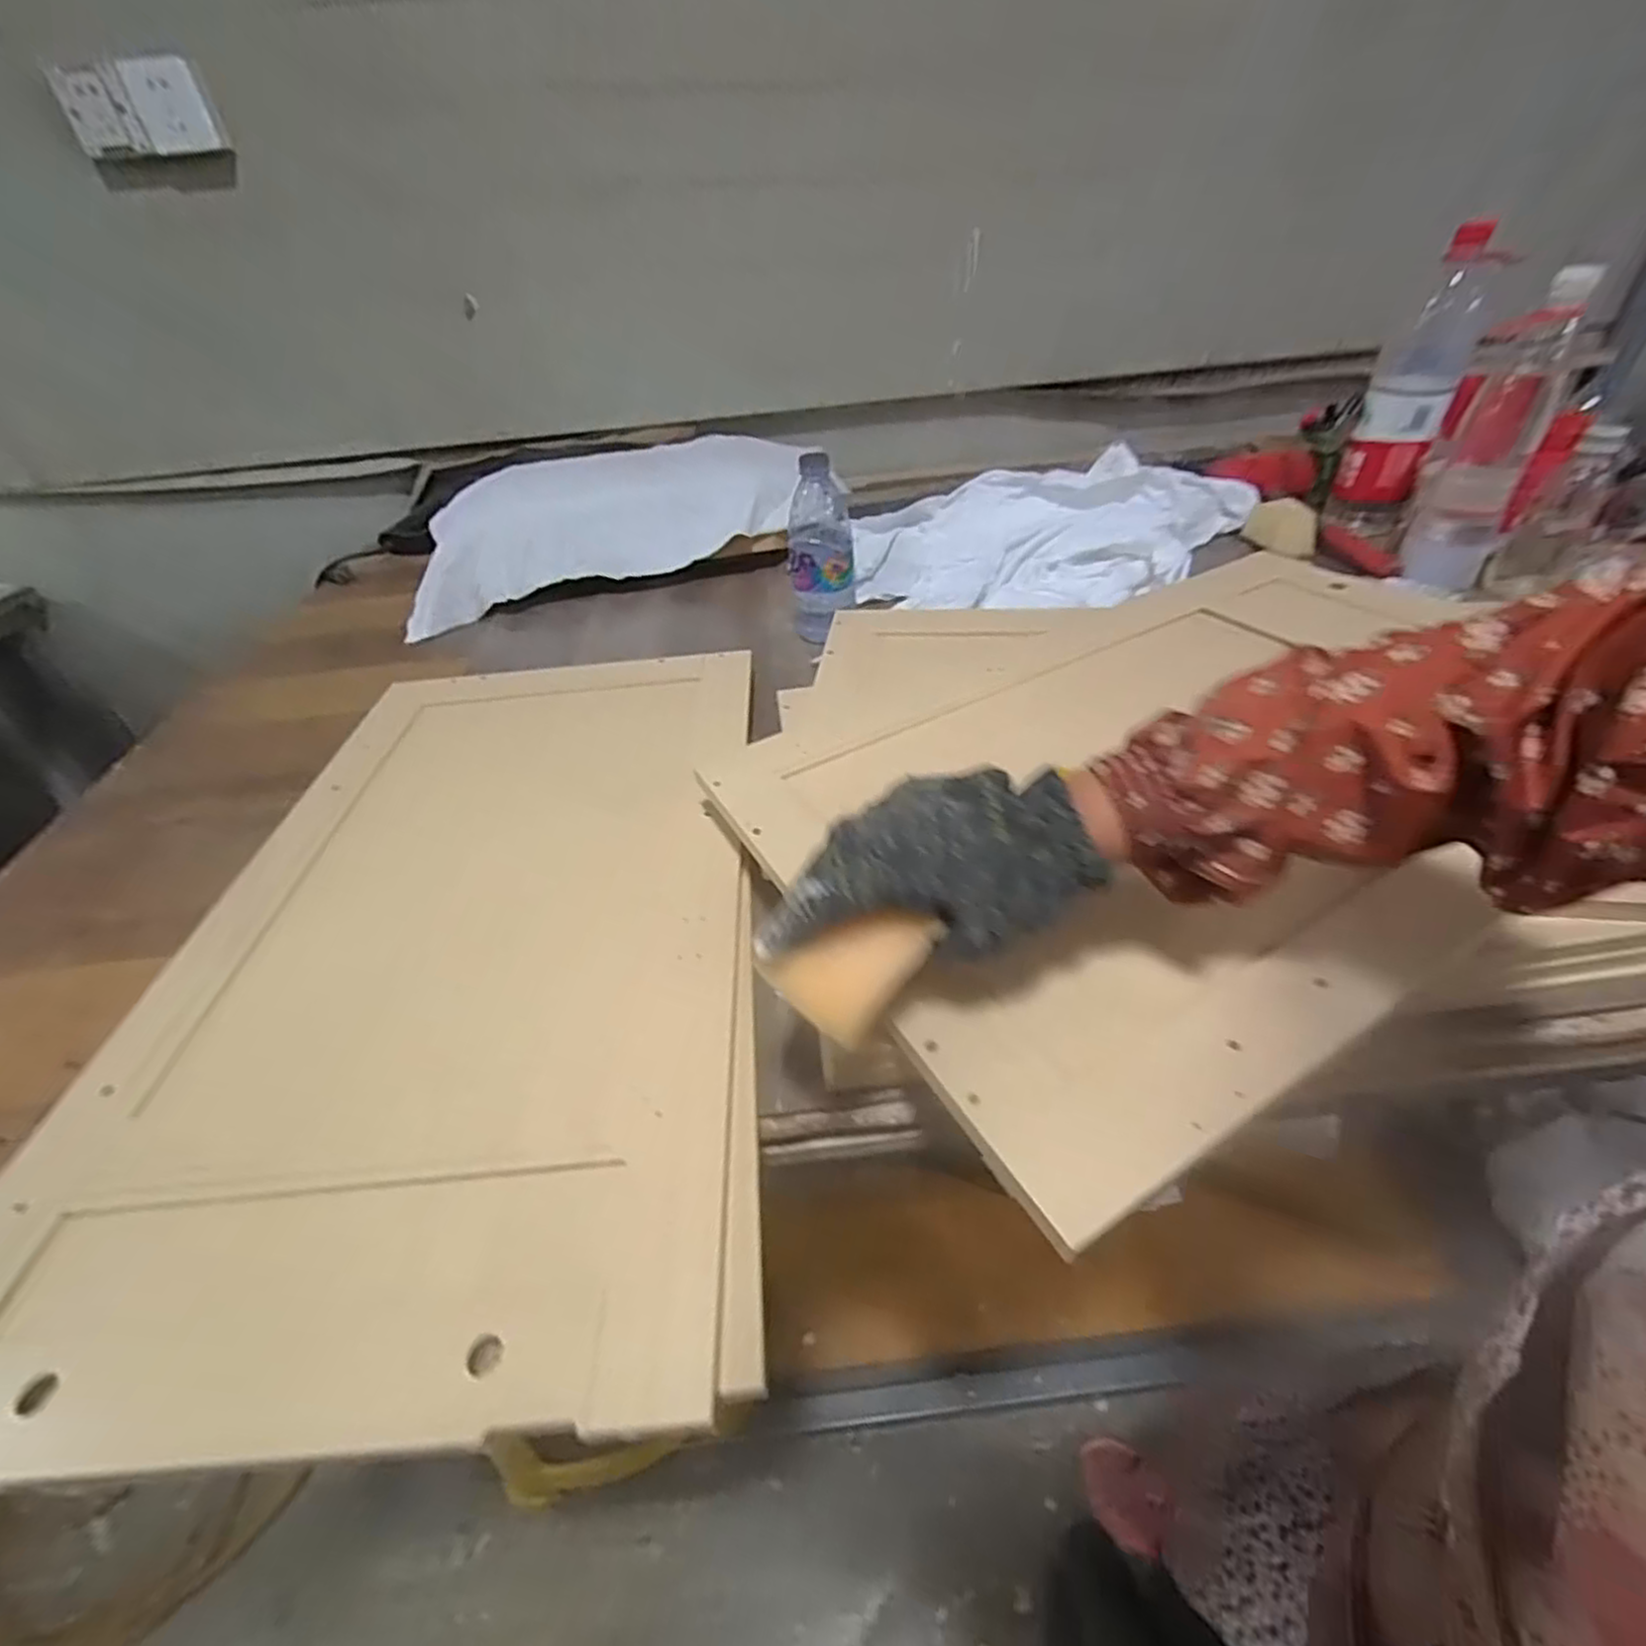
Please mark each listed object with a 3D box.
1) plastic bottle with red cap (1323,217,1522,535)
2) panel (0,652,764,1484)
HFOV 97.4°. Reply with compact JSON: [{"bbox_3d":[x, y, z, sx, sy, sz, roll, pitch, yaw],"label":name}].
[{"bbox_3d":[0.698,-0.507,0.859,0.087,0.298,0.072,17,40,27],"label":"plastic bottle with red cap"},{"bbox_3d":[-0.245,0.052,0.518,0.377,0.016,0.622,-5,40,-1],"label":"panel"}]

